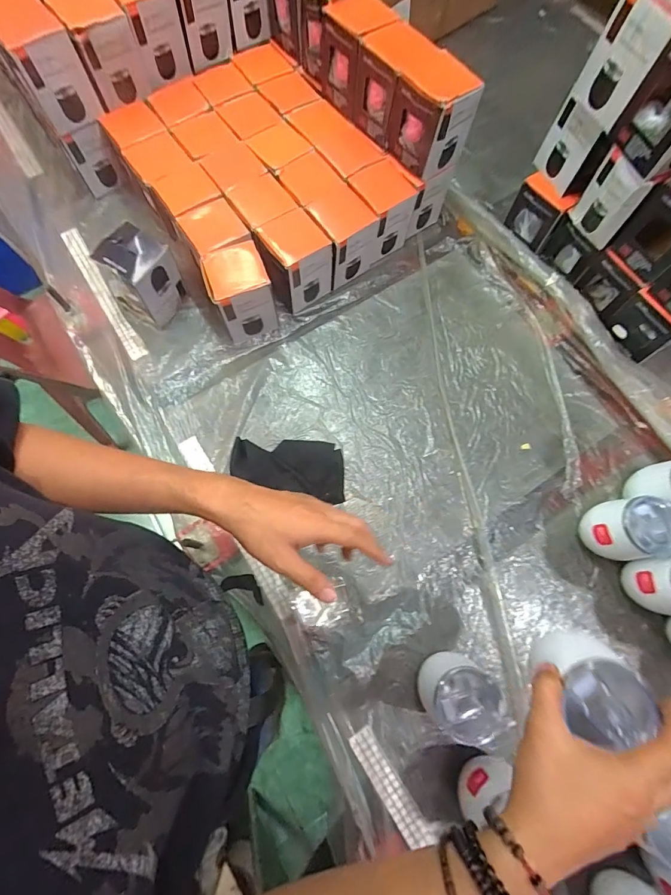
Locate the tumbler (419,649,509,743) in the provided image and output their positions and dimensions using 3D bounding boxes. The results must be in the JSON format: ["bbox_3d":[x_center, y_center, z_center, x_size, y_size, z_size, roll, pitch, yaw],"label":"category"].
[{"bbox_3d":[0.154,0.314,0.515,0.080,0.118,0.078,0,72,-1],"label":"tumbler"}]

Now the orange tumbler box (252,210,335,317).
[{"bbox_3d":[-0.072,-0.318,0.708,0.099,0.126,0.100,-38,77,-12],"label":"orange tumbler box"}]

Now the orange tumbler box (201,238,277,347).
[{"bbox_3d":[-0.159,-0.254,0.685,0.097,0.126,0.094,-19,73,-7],"label":"orange tumbler box"}]

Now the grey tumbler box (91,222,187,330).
[{"bbox_3d":[-0.327,-0.285,0.685,0.095,0.129,0.096,33,74,9],"label":"grey tumbler box"}]

